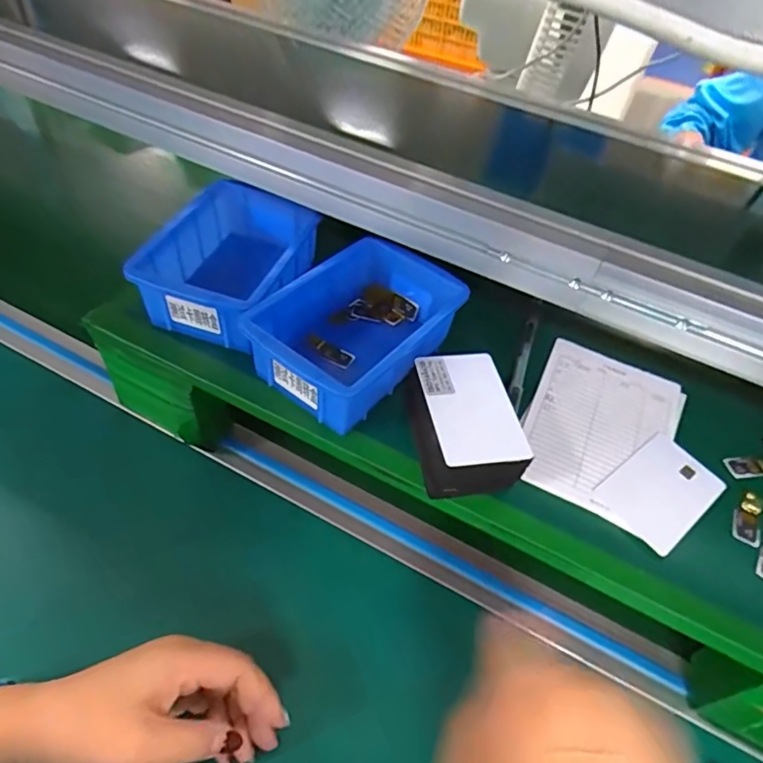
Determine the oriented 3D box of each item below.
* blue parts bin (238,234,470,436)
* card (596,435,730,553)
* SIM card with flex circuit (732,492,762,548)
[{"bbox_3d":[-0.017,-0.039,0.378,0.099,0.054,0.143,36,54,20],"label":"blue parts bin"},{"bbox_3d":[0.188,0.072,0.352,0.086,0.004,0.054,-28,61,-28],"label":"card"},{"bbox_3d":[0.242,0.089,0.345,0.017,0.004,0.040,27,52,16],"label":"SIM card with flex circuit"}]

